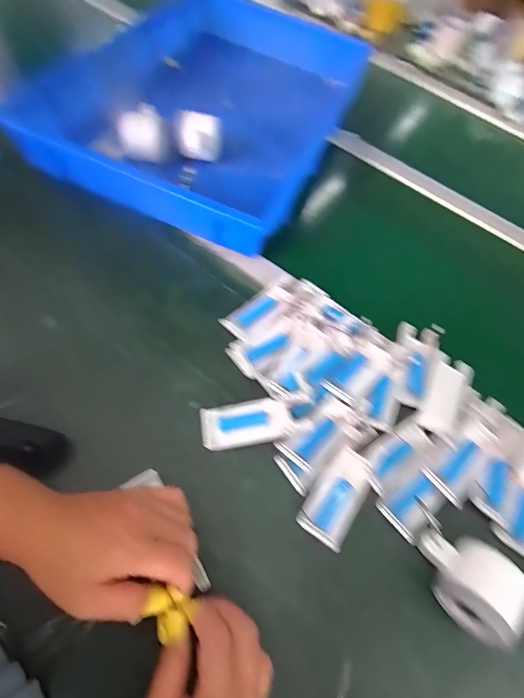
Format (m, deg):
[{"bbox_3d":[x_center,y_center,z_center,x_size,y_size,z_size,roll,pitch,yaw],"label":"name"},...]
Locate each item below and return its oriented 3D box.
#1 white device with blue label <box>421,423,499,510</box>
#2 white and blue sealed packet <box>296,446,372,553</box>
[{"bbox_3d":[0.208,0.114,0.358,0.086,0.018,0.040,-33,69,-19],"label":"white device with blue label"},{"bbox_3d":[0.074,0.141,0.338,0.047,0.011,0.086,33,65,13],"label":"white and blue sealed packet"}]

